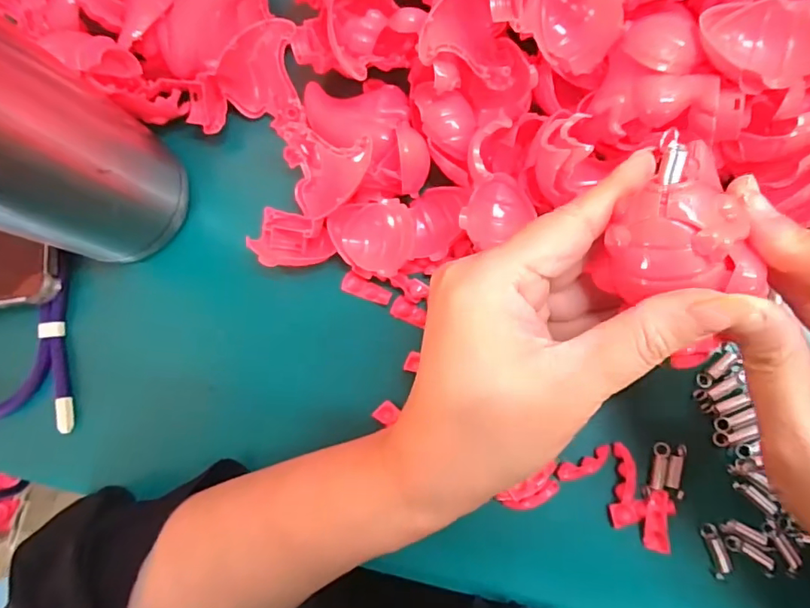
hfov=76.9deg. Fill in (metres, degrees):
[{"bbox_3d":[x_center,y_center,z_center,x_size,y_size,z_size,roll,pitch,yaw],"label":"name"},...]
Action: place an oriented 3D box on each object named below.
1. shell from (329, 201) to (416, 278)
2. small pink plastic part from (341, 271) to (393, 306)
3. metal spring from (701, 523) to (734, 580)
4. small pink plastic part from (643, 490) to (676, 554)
[{"bbox_3d":[-0.018,-0.035,0.277,0.047,0.017,0.037,0,83,5],"label":"shell"},{"bbox_3d":[-0.021,-0.008,0.290,0.028,0.005,0.011,25,86,-10],"label":"small pink plastic part"},{"bbox_3d":[0.154,0.122,0.251,0.008,0.004,0.026,-16,82,3],"label":"metal spring"},{"bbox_3d":[0.126,0.108,0.253,0.012,0.008,0.029,10,84,6],"label":"small pink plastic part"}]

